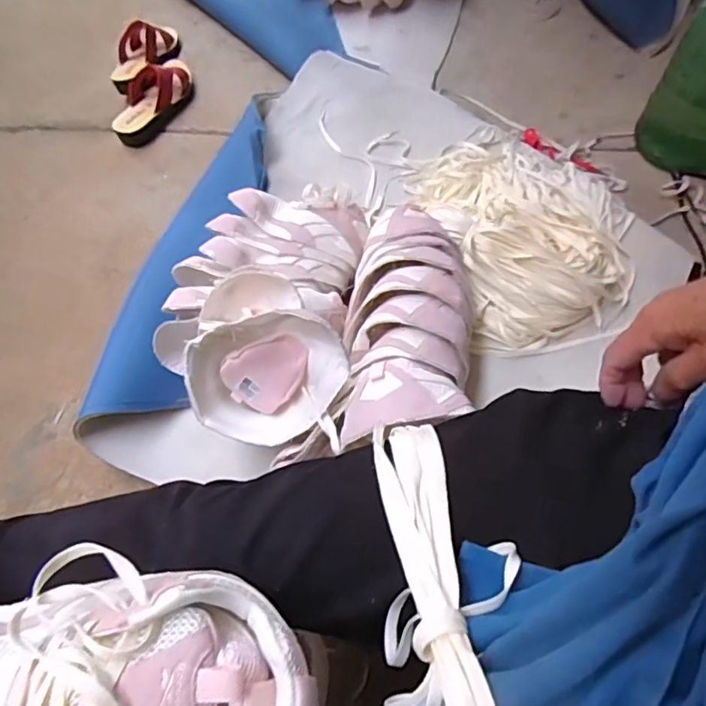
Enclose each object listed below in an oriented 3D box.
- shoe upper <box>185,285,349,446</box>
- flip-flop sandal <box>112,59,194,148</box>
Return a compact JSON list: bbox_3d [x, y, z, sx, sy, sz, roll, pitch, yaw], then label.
[{"bbox_3d":[-0.098,0.021,0.616,0.188,0.160,0.107,-4,59,2],"label":"shoe upper"},{"bbox_3d":[-0.384,-0.488,1.080,0.097,0.065,0.225,25,63,13],"label":"flip-flop sandal"}]

